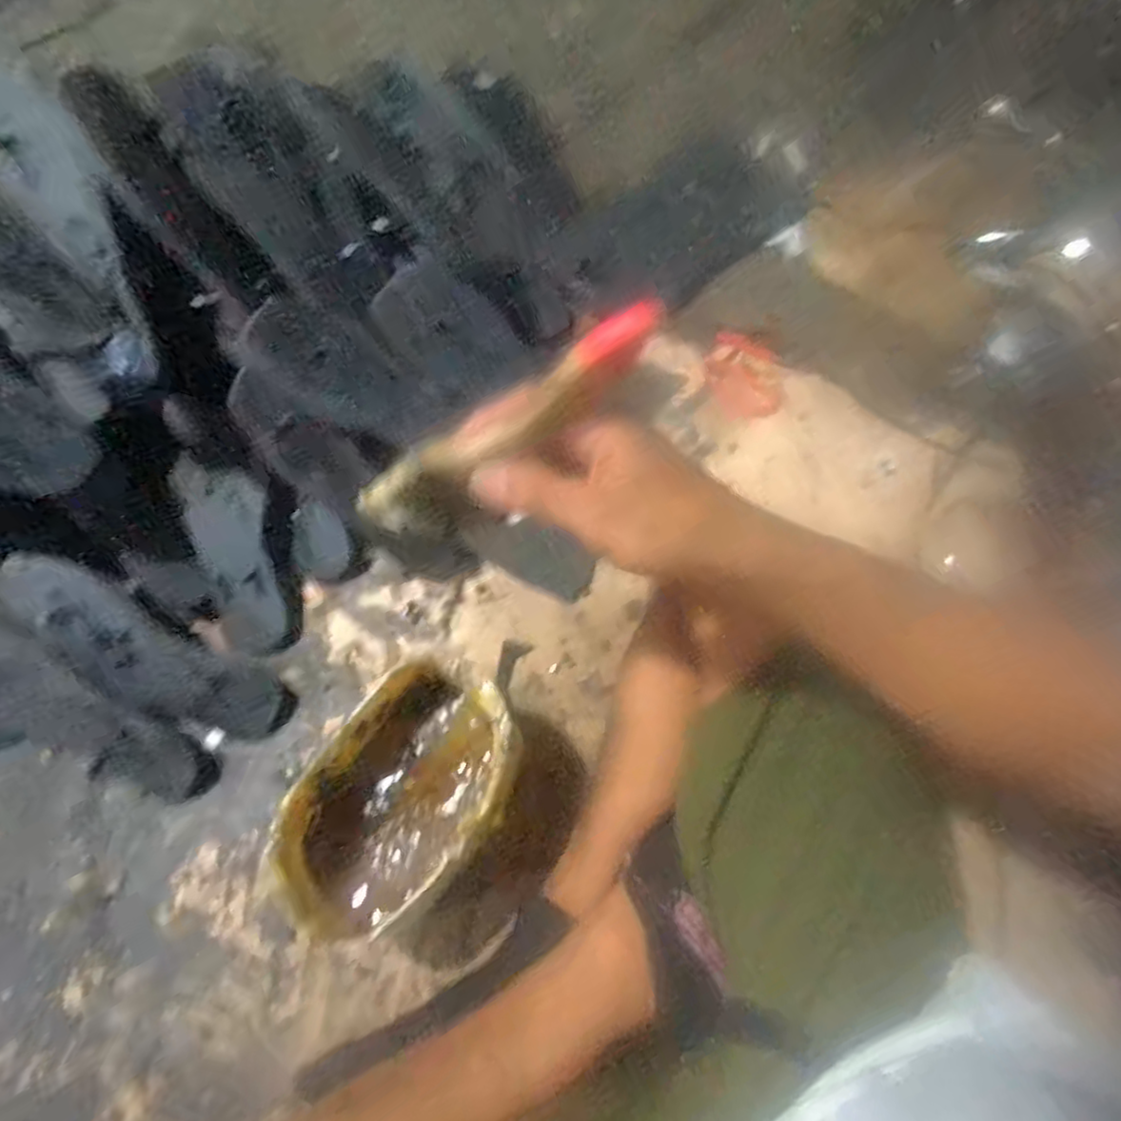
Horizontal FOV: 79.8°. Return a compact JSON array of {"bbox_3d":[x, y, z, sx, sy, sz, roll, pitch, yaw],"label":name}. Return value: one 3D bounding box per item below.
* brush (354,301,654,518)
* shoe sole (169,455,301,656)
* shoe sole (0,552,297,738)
[{"bbox_3d":[-0.026,-0.064,0.311,0.164,0.016,0.023,-31,73,17],"label":"brush"},{"bbox_3d":[-0.292,-0.004,0.610,0.067,0.016,0.183,-17,102,-6],"label":"shoe sole"},{"bbox_3d":[-0.363,0.086,0.582,0.251,0.025,0.076,35,73,-15],"label":"shoe sole"}]

